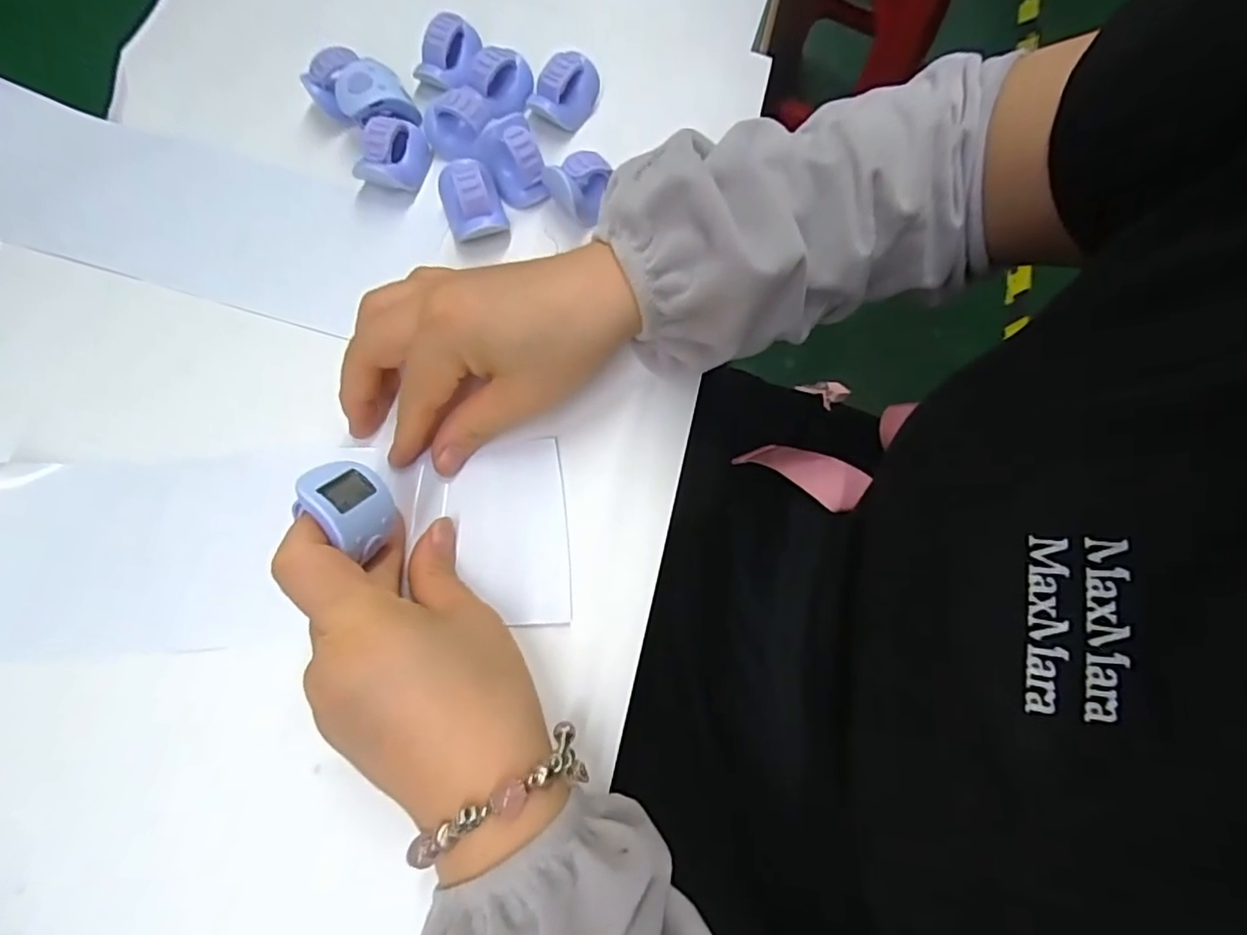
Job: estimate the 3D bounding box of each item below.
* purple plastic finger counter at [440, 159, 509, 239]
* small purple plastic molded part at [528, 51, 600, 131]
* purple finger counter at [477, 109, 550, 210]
[{"bbox_3d":[-0.080,-0.139,0.313,0.028,0.030,0.036,-20,73,-8],"label":"purple plastic finger counter"},{"bbox_3d":[-0.030,-0.212,0.335,0.041,0.028,0.023,-34,75,-12],"label":"small purple plastic molded part"},{"bbox_3d":[-0.060,-0.163,0.319,0.029,0.035,0.034,-17,73,-7],"label":"purple finger counter"}]

